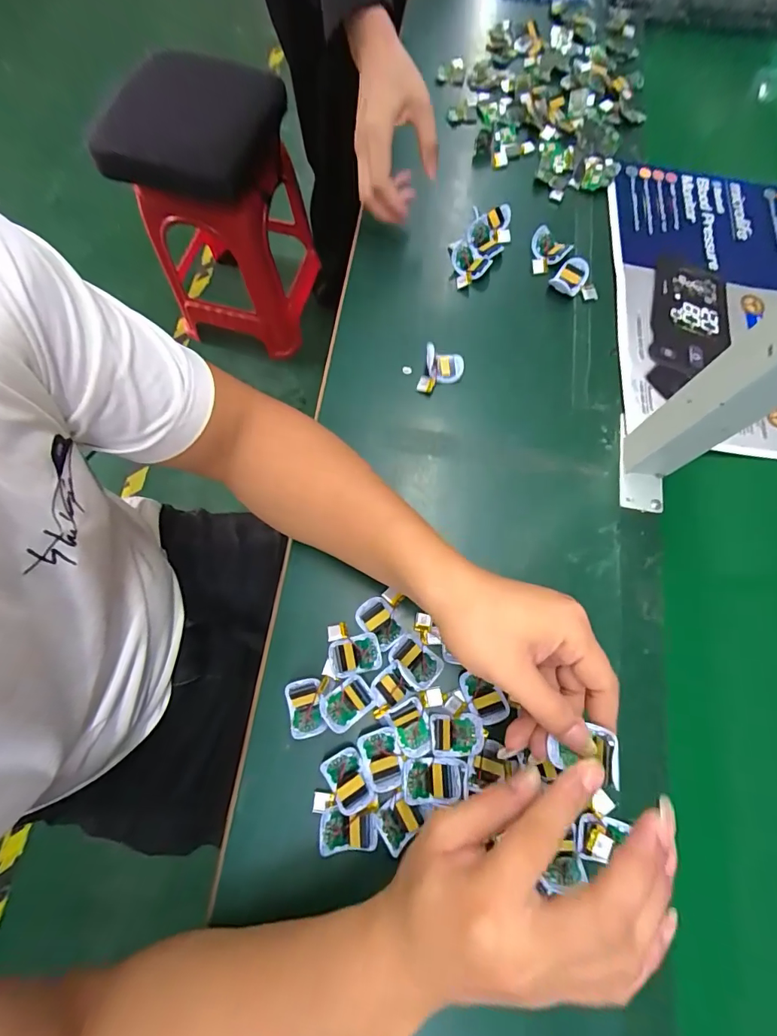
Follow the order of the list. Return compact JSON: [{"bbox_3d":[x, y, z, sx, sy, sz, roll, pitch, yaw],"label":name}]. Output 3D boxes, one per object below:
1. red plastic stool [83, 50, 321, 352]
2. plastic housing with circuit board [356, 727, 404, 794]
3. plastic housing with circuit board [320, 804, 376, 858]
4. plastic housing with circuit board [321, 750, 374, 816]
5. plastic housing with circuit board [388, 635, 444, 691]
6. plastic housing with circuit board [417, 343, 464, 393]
[{"bbox_3d":[-0.393,-0.731,1.149,0.348,0.531,0.349,6,74,1],"label":"red plastic stool"},{"bbox_3d":[-0.004,0.187,0.344,0.030,0.009,0.044,-21,75,-6],"label":"plastic housing with circuit board"},{"bbox_3d":[-0.029,0.233,0.330,0.041,0.014,0.029,-3,74,-1],"label":"plastic housing with circuit board"},{"bbox_3d":[-0.032,0.202,0.340,0.029,0.010,0.043,-24,75,-7],"label":"plastic housing with circuit board"},{"bbox_3d":[0.022,0.116,0.359,0.041,0.019,0.030,42,78,11],"label":"plastic housing with circuit board"},{"bbox_3d":[0.055,-0.150,0.445,0.041,0.035,0.044,12,74,3],"label":"plastic housing with circuit board"}]

